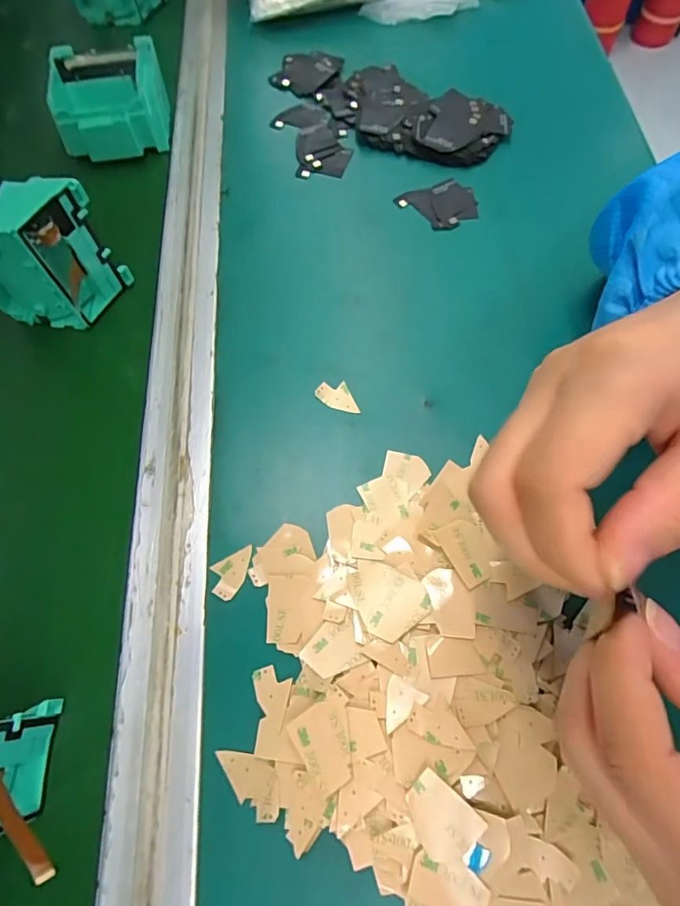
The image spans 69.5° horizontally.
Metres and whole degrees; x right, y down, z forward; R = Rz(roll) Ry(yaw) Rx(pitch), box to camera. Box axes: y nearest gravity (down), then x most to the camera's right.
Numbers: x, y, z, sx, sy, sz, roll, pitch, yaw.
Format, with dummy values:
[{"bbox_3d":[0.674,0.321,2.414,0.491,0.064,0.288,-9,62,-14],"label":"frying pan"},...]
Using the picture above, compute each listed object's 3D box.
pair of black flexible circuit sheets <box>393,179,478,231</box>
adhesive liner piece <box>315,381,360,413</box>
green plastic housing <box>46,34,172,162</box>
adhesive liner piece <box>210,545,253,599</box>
[{"bbox_3d":[0.066,-0.164,0.324,0.048,0.004,0.037,-19,65,-11],"label":"pair of black flexible circuit sheets"},{"bbox_3d":[-0.001,-0.032,0.270,0.025,0.004,0.016,12,63,5],"label":"adhesive liner piece"},{"bbox_3d":[-0.166,-0.256,0.354,0.078,0.034,0.080,-15,64,-9],"label":"green plastic housing"},{"bbox_3d":[-0.053,0.056,0.234,0.017,0.004,0.026,9,63,3],"label":"adhesive liner piece"}]

